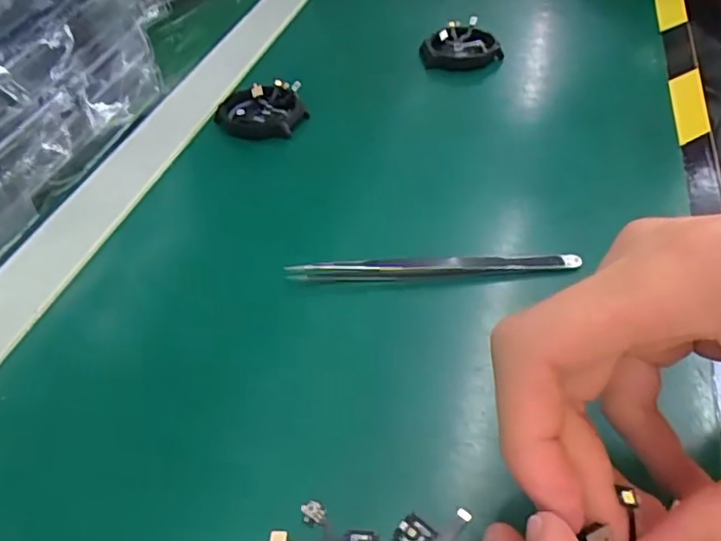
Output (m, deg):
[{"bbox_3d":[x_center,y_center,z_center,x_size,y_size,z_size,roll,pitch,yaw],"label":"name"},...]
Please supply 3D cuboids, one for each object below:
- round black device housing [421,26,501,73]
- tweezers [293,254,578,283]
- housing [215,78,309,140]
[{"bbox_3d":[0.070,-0.157,0.428,0.053,0.016,0.046,-5,45,1],"label":"round black device housing"},{"bbox_3d":[0.033,-0.002,0.277,0.131,0.010,0.009,-5,45,0],"label":"tweezers"},{"bbox_3d":[-0.062,-0.103,0.384,0.055,0.015,0.047,4,46,10],"label":"housing"}]

